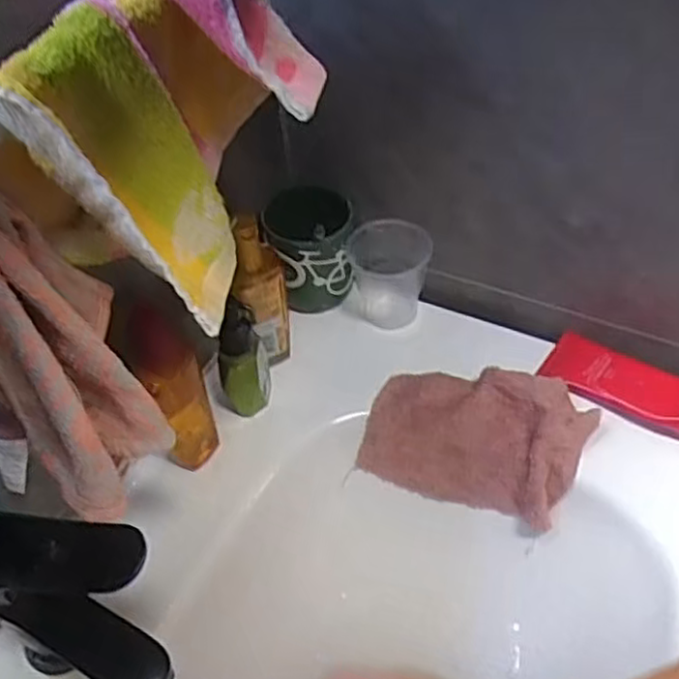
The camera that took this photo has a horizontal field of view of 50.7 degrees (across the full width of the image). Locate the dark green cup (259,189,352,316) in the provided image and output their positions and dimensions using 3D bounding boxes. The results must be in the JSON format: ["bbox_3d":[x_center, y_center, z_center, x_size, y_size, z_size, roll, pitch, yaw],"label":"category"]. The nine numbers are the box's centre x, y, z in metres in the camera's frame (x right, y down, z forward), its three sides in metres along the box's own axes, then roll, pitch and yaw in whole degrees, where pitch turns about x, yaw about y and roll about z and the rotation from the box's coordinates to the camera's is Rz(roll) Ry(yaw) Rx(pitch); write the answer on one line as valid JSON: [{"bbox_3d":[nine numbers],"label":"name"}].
[{"bbox_3d":[-0.027,-0.086,0.666,0.075,0.093,0.078,-2,50,2],"label":"dark green cup"}]

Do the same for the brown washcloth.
[{"bbox_3d":[0.115,0.078,0.606,0.173,0.082,0.097,17,53,17],"label":"brown washcloth"}]

